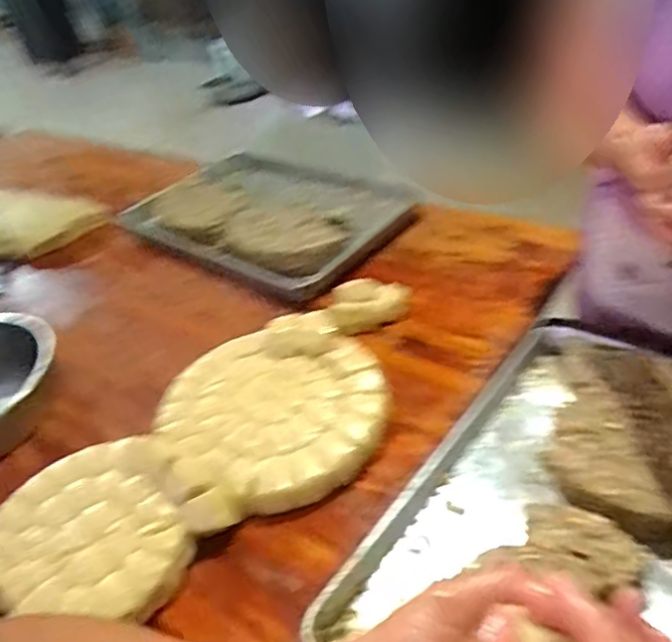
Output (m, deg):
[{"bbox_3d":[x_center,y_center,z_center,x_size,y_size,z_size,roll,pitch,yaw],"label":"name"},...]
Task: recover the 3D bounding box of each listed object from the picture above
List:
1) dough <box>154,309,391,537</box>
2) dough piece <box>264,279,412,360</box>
[{"bbox_3d":[-0.089,0.116,0.885,0.321,0.048,0.318,-18,41,-13],"label":"dough"},{"bbox_3d":[-0.001,-0.016,1.022,0.268,0.032,0.118,-30,42,-23],"label":"dough piece"}]

